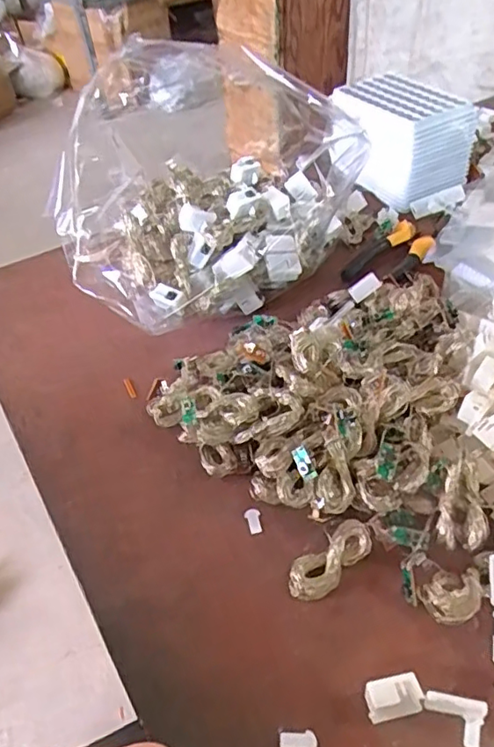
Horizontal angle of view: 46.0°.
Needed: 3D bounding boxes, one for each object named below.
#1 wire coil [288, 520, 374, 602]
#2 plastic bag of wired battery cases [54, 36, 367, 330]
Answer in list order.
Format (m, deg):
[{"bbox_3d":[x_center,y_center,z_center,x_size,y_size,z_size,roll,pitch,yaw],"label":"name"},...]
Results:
[{"bbox_3d":[0.049,0.110,0.342,0.057,0.009,0.025,-37,53,-14],"label":"wire coil"},{"bbox_3d":[-0.038,-0.149,0.504,0.230,0.162,0.194,-11,44,-6],"label":"plastic bag of wired battery cases"}]

